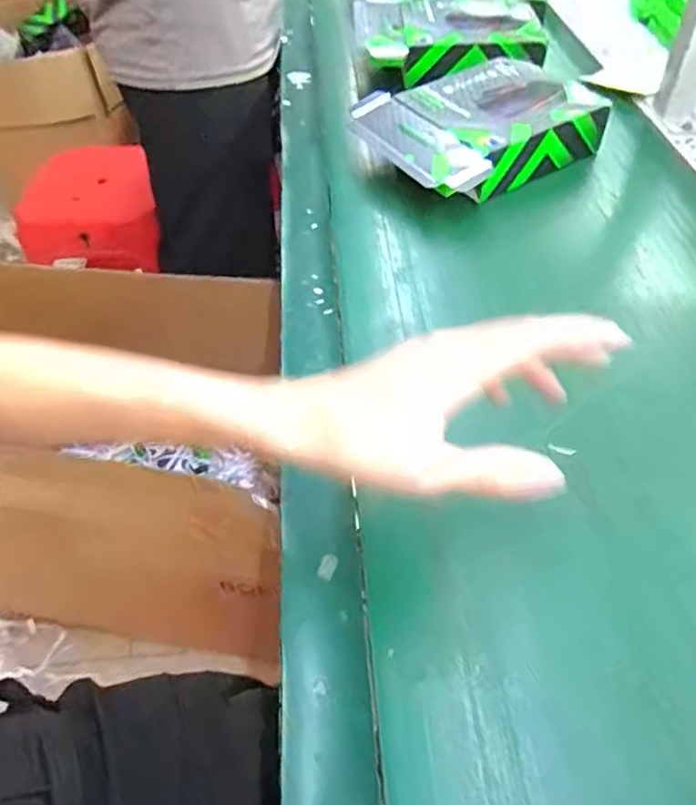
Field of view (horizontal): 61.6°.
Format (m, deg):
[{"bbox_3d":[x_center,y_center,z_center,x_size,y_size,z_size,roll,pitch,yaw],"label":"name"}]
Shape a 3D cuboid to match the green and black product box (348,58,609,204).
[{"bbox_3d":[0.145,-0.307,0.652,0.240,0.050,0.189,-25,55,-13],"label":"green and black product box"}]

